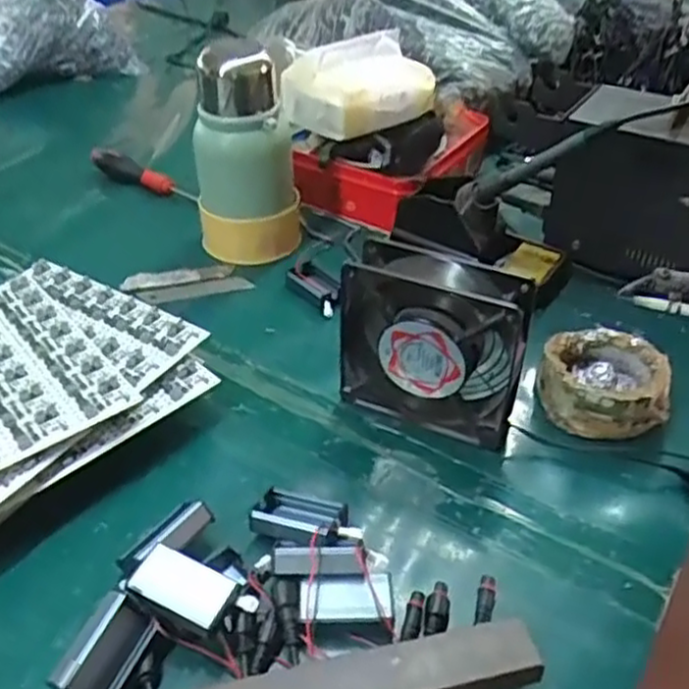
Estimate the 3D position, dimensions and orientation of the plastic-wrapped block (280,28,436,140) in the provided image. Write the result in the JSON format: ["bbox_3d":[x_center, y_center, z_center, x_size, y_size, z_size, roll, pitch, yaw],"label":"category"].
[{"bbox_3d":[0.016,-0.267,0.743,0.142,0.066,0.081,-27,47,-32],"label":"plastic-wrapped block"}]

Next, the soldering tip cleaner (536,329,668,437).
[{"bbox_3d":[0.186,0.028,0.525,0.089,0.042,0.080,11,39,11],"label":"soldering tip cleaner"}]

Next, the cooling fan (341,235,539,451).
[{"bbox_3d":[0.061,-0.001,0.496,0.121,0.124,0.045,16,41,17],"label":"cooling fan"}]

